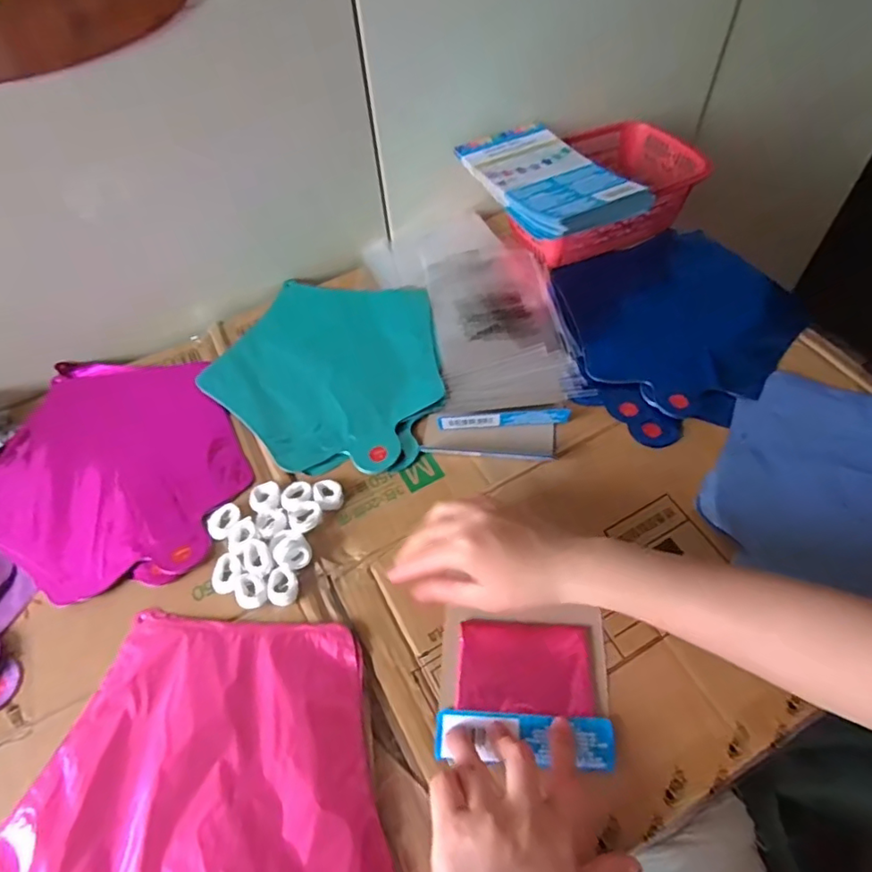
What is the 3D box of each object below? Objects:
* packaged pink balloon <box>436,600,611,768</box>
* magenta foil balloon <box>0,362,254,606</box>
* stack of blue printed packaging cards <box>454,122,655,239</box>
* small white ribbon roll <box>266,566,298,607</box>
[{"bbox_3d":[0.061,0.169,0.394,0.112,0.015,0.098,2,55,6],"label":"packaged pink balloon"},{"bbox_3d":[-0.283,0.023,0.506,0.241,0.004,0.220,17,58,16],"label":"magenta foil balloon"},{"bbox_3d":[0.111,-0.266,0.578,0.117,0.023,0.181,-25,57,-13],"label":"stack of blue printed packaging cards"},{"bbox_3d":[-0.115,0.113,0.425,0.022,0.011,0.027,-8,55,-1],"label":"small white ribbon roll"}]

